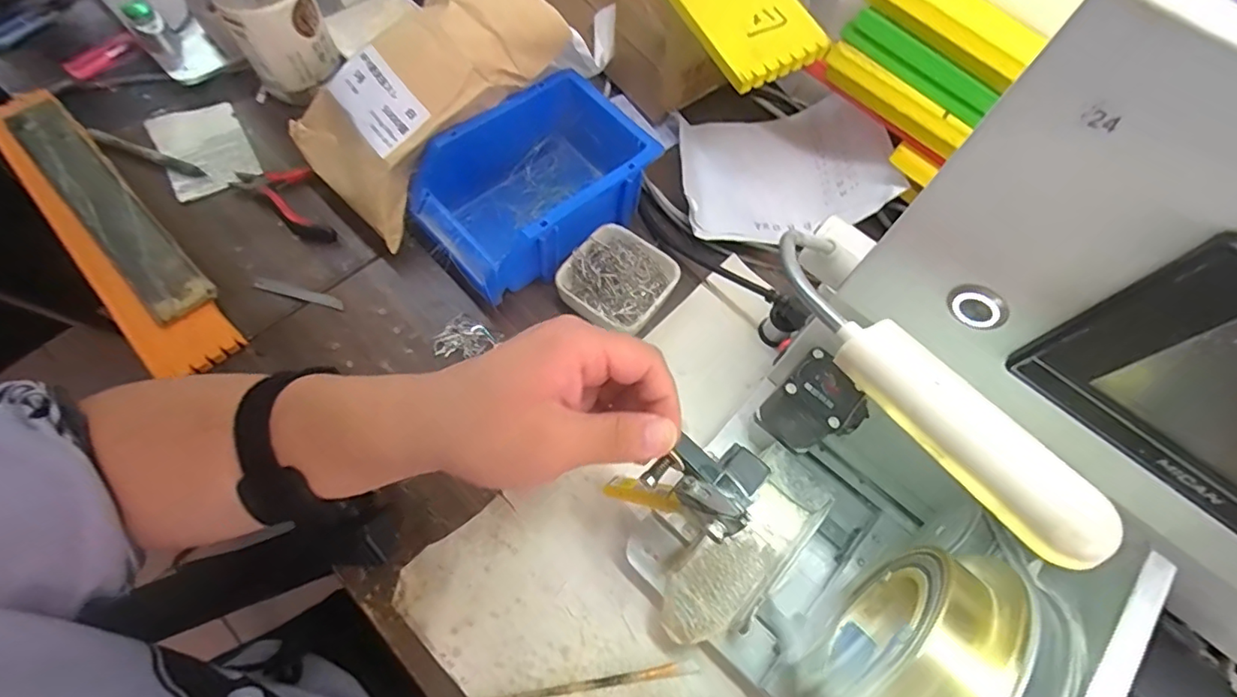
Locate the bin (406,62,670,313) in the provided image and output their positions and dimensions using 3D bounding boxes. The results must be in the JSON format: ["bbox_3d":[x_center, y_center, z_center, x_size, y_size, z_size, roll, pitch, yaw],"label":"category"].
[{"bbox_3d":[-0.067,-0.136,0.477,0.194,0.076,0.124,-39,73,-18],"label":"bin"}]

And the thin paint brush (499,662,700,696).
[{"bbox_3d":[-0.026,0.215,0.357,0.150,0.005,0.007,-6,66,-6],"label":"thin paint brush"}]

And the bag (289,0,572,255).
[{"bbox_3d":[-0.156,-0.208,0.451,0.231,0.063,0.132,-41,72,6],"label":"bag"}]

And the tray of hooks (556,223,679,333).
[{"bbox_3d":[0.000,-0.054,0.469,0.082,0.031,0.082,33,68,12],"label":"tray of hooks"}]

